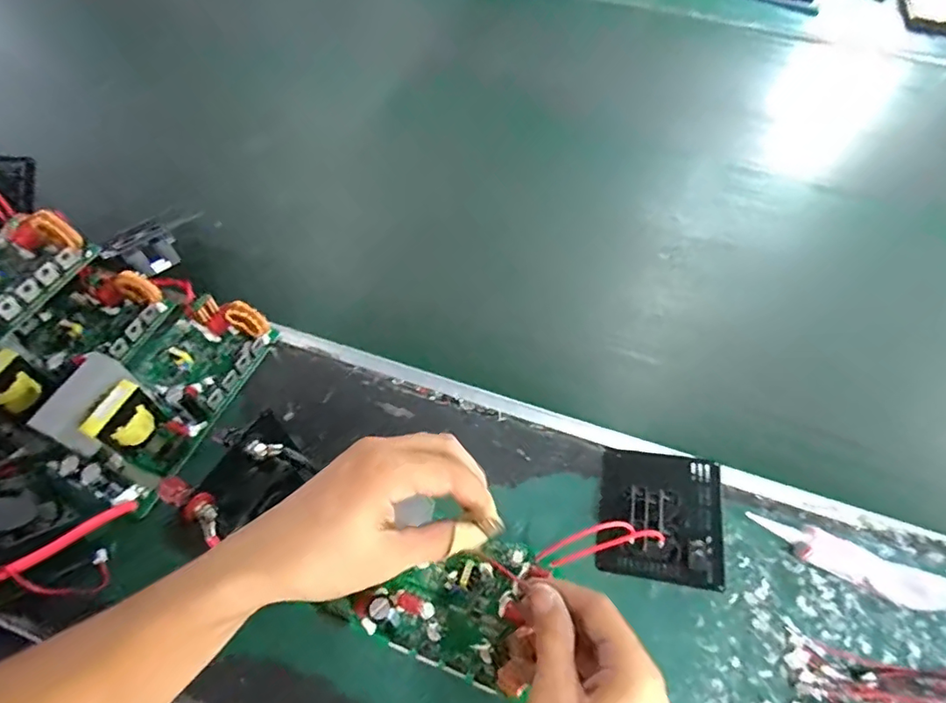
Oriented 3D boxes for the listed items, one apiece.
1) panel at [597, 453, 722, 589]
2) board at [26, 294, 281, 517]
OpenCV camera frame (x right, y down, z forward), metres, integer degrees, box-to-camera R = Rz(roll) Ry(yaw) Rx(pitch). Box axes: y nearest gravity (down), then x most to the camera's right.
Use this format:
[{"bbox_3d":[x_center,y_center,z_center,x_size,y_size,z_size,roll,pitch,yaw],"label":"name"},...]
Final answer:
[{"bbox_3d":[0.141,0.115,0.401,0.095,0.043,0.098,12,56,6],"label":"panel"},{"bbox_3d":[-0.265,0.023,0.449,0.115,0.049,0.180,18,57,10],"label":"board"}]

